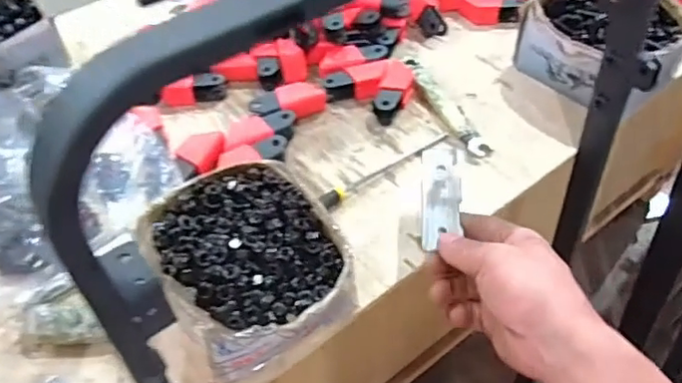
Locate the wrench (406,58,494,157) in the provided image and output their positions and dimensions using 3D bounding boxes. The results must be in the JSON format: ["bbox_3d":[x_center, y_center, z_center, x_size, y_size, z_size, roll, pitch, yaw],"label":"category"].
[{"bbox_3d":[0.115,-0.102,0.674,0.029,0.013,0.173,-18,51,-14],"label":"wrench"}]

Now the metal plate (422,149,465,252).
[{"bbox_3d":[0.087,0.007,0.526,0.034,0.014,0.114,6,50,6],"label":"metal plate"}]

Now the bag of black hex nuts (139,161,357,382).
[{"bbox_3d":[-0.075,0.060,0.494,0.137,0.081,0.160,-25,53,-19],"label":"bag of black hex nuts"}]

